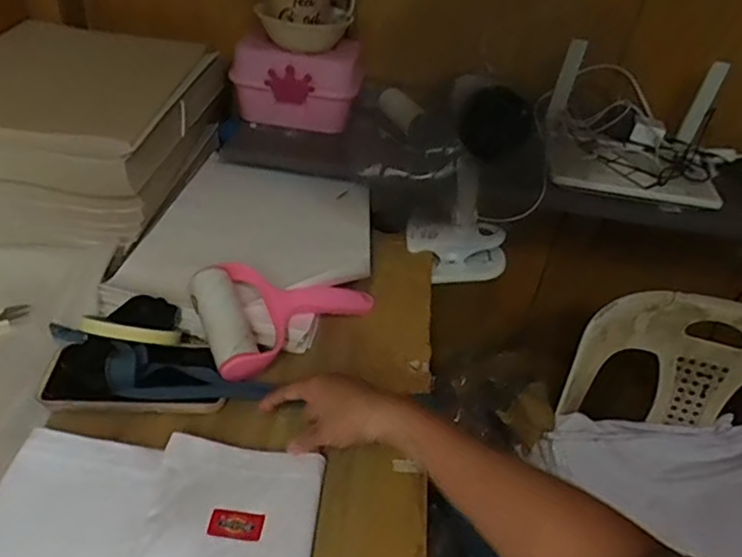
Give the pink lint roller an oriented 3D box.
[{"bbox_3d":[-0.076,0.028,0.603,0.185,0.055,0.113,-14,43,-26],"label":"pink lint roller"}]

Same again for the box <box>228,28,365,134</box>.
[{"bbox_3d":[-0.104,-0.281,0.859,0.181,0.102,0.094,8,37,-1],"label":"box"}]

